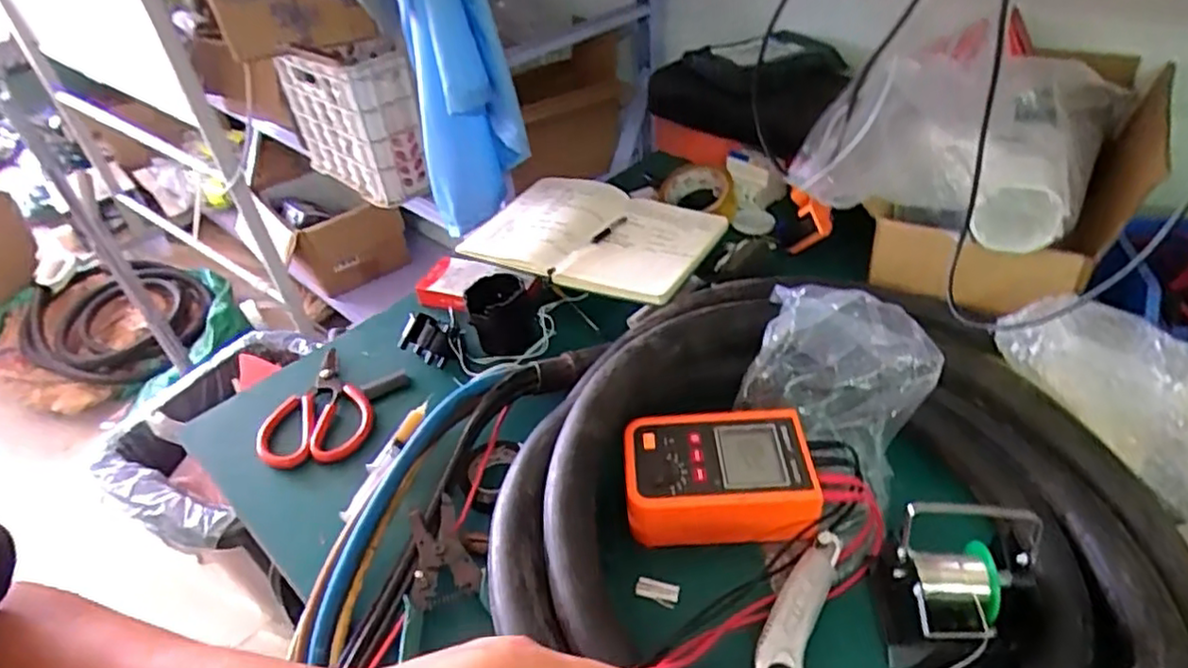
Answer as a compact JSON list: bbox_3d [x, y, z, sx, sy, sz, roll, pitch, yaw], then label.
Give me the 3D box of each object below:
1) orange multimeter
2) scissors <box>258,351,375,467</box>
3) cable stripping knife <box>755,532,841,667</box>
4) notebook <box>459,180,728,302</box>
[{"bbox_3d":[0.106,0.123,0.581,0.154,0.053,0.104,-4,40,2],"label":"orange multimeter"},{"bbox_3d":[-0.304,0.079,0.732,0.113,0.024,0.175,-14,41,-10],"label":"scissors"},{"bbox_3d":[0.155,0.207,0.507,0.036,0.017,0.147,15,44,23],"label":"cable stripping knife"},{"bbox_3d":[-0.008,-0.131,0.845,0.304,0.033,0.222,16,45,24],"label":"notebook"}]

